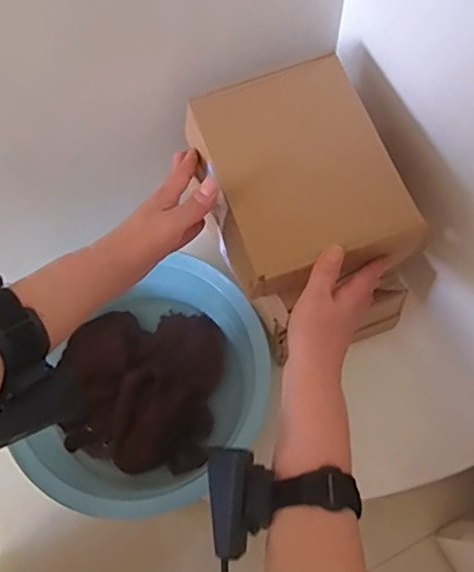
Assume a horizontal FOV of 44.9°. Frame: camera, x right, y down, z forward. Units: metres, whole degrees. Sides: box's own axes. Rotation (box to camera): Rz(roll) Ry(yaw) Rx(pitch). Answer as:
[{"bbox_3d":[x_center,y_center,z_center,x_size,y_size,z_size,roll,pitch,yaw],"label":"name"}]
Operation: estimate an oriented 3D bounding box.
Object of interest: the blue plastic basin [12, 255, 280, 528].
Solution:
[{"bbox_3d":[-0.092,0.116,0.647,0.263,0.126,0.235,-40,74,-11],"label":"blue plastic basin"}]

